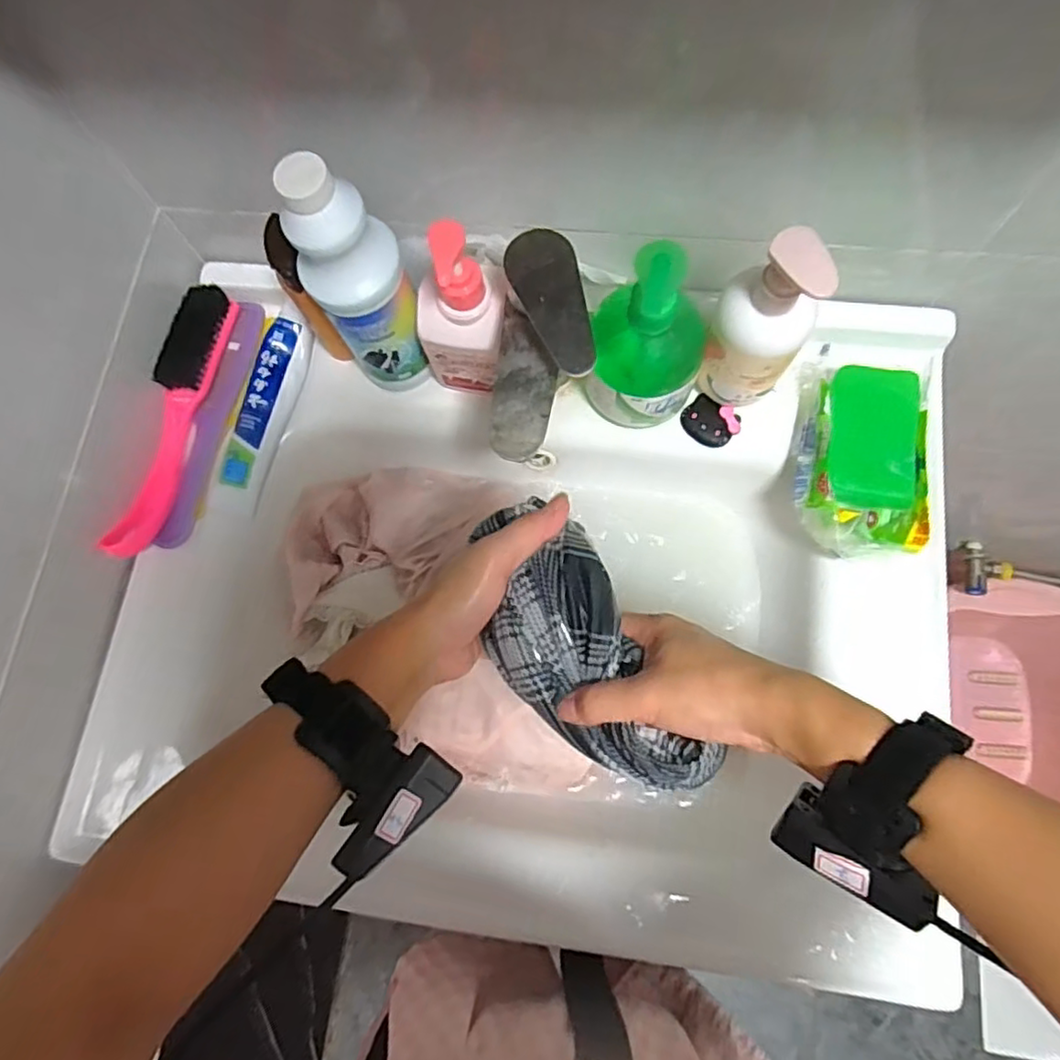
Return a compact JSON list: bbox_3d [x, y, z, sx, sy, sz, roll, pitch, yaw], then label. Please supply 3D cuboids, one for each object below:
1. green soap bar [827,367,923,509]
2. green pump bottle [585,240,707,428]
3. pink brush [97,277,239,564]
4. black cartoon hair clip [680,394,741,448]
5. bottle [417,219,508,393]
[{"bbox_3d":[0.249,-0.069,0.471,0.060,0.020,0.103,7,75,7],"label":"green soap bar"},{"bbox_3d":[0.081,-0.127,0.436,0.078,0.158,0.073,14,76,9],"label":"green pump bottle"},{"bbox_3d":[-0.285,-0.088,0.520,0.041,0.035,0.229,12,76,8],"label":"pink brush"},{"bbox_3d":[0.141,-0.084,0.507,0.043,0.011,0.035,27,78,11],"label":"black cartoon hair clip"},{"bbox_3d":[-0.046,-0.144,0.442,0.060,0.147,0.046,-8,74,2],"label":"bottle"}]

